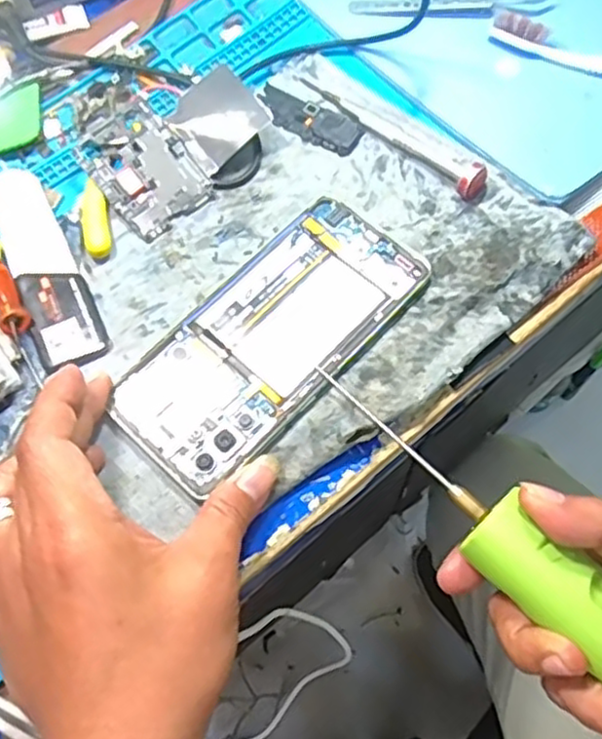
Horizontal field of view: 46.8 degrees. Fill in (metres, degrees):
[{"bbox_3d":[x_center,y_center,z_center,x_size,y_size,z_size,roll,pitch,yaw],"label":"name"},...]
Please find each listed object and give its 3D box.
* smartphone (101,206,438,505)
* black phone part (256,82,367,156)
[{"bbox_3d":[-0.014,-0.017,0.330,0.071,0.006,0.155,41,75,18],"label":"smartphone"},{"bbox_3d":[0.003,-0.137,0.379,0.064,0.006,0.023,31,71,14],"label":"black phone part"}]

